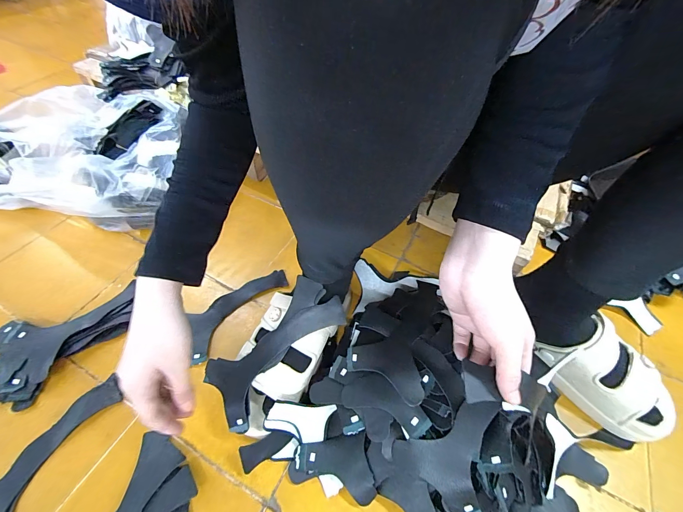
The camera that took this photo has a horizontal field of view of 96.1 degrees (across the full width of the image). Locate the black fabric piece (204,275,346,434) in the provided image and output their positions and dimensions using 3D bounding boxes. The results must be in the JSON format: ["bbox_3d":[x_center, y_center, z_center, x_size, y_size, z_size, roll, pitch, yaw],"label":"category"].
[{"bbox_3d":[-0.084,0.110,0.372,0.187,0.019,0.087,-44,64,-2],"label":"black fabric piece"}]

